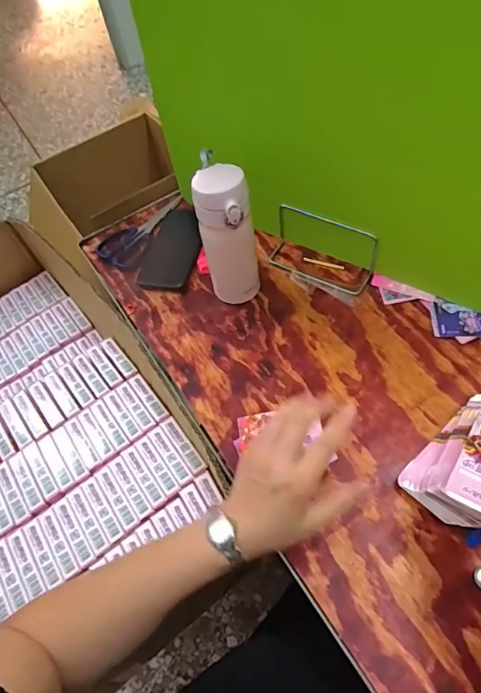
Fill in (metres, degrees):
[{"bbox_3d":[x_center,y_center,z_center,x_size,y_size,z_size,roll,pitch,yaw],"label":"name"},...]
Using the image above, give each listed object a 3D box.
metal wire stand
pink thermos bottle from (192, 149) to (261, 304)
[{"bbox_3d":[0.114,-0.140,0.647,0.155,0.074,0.057,24,63,22],"label":"metal wire stand"},{"bbox_3d":[-0.014,-0.138,0.592,0.069,0.196,0.082,-6,56,4],"label":"pink thermos bottle"}]

